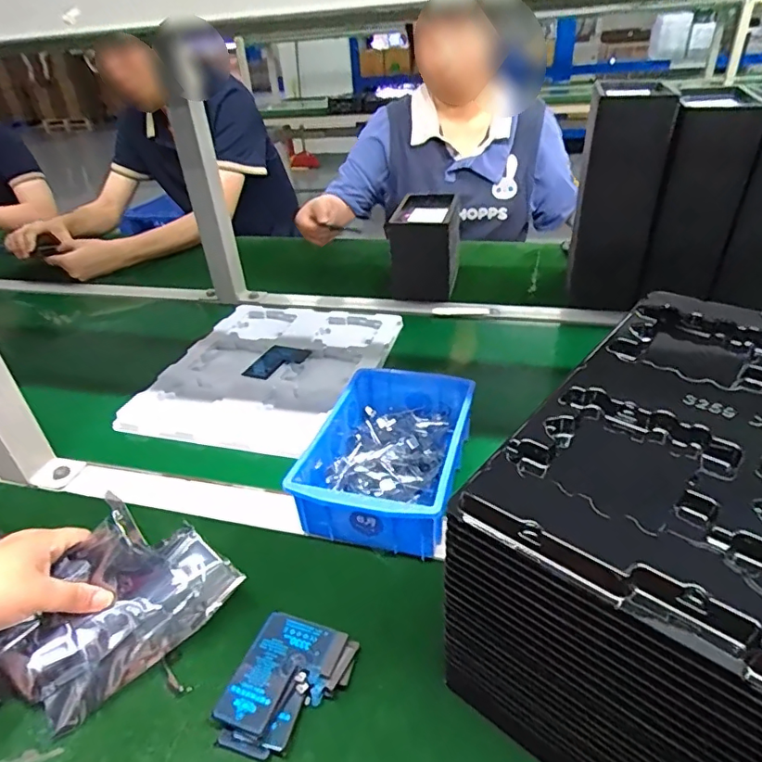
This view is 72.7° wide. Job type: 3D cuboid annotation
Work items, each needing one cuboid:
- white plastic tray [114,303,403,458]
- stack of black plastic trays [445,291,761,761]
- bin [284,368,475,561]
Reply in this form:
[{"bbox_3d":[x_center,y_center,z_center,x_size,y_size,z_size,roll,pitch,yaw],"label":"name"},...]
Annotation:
[{"bbox_3d":[-0.141,-0.027,0.702,0.267,0.019,0.325,6,36,17],"label":"white plastic tray"},{"bbox_3d":[0.208,0.099,0.320,0.204,0.177,0.286,24,43,36],"label":"stack of black plastic trays"},{"bbox_3d":[0.012,0.065,0.499,0.131,0.064,0.205,8,36,19],"label":"bin"}]

